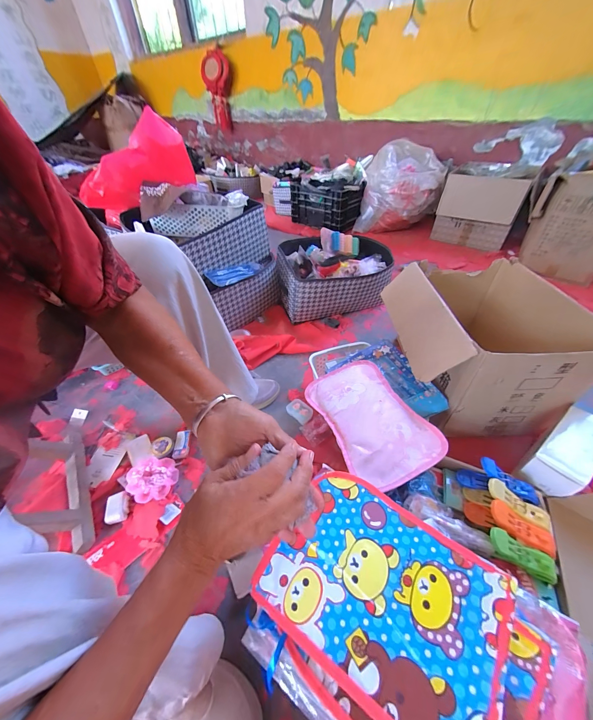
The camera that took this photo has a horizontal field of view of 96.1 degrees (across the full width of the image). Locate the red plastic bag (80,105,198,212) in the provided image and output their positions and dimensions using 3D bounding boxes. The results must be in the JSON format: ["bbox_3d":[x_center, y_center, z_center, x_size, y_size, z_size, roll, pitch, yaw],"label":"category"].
[{"bbox_3d":[-0.487,-0.566,0.808,0.330,0.179,0.059,-37,50,-3],"label":"red plastic bag"}]

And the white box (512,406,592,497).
[{"bbox_3d":[0.507,0.166,0.502,0.185,0.089,0.074,-30,51,-26],"label":"white box"}]

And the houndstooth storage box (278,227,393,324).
[{"bbox_3d":[0.138,-0.358,1.069,0.429,0.216,0.392,-13,45,-10],"label":"houndstooth storage box"}]

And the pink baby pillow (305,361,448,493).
[{"bbox_3d":[0.149,0.111,0.563,0.176,0.040,0.284,-19,46,-16],"label":"pink baby pillow"}]

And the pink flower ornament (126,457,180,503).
[{"bbox_3d":[-0.310,0.256,0.578,0.089,0.039,0.091,-1,44,1],"label":"pink flower ornament"}]

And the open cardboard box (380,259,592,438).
[{"bbox_3d":[0.429,-0.047,0.692,0.341,0.267,0.396,-1,44,2],"label":"open cardboard box"}]

